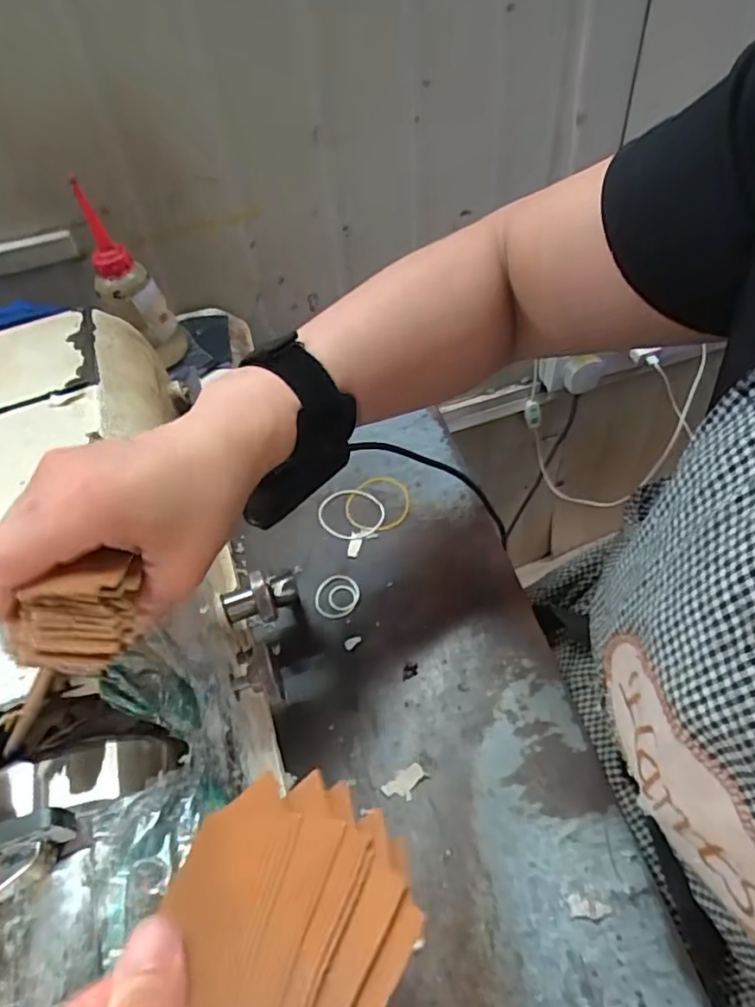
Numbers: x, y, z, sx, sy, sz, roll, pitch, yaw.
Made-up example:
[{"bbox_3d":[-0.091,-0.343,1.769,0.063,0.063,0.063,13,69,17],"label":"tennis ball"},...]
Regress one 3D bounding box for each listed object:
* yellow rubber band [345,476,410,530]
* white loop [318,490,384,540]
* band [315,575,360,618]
[{"bbox_3d":[-0.001,-0.002,0.496,0.053,0.004,0.055,-3,50,4],"label":"yellow rubber band"},{"bbox_3d":[-0.021,0.007,0.484,0.052,0.006,0.050,-3,50,4],"label":"white loop"},{"bbox_3d":[-0.030,0.068,0.437,0.033,0.004,0.034,-3,50,4],"label":"band"}]

